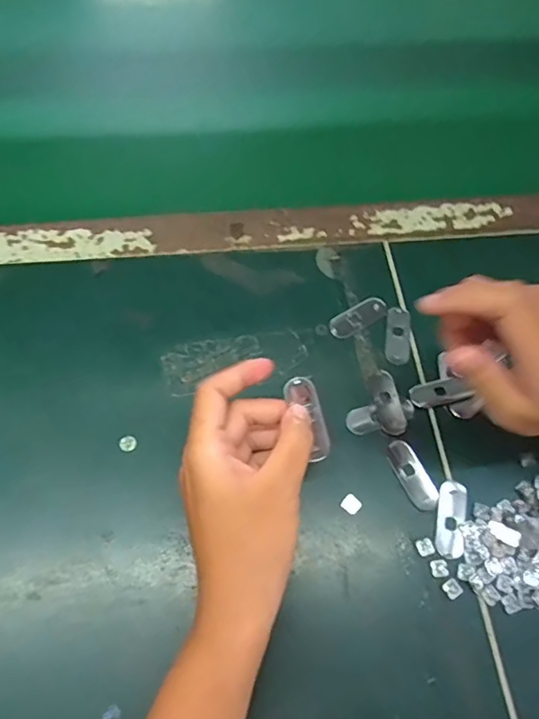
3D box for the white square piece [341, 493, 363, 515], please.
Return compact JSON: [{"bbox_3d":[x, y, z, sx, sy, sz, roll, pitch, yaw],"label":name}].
[{"bbox_3d":[0.055,0.096,0.348,0.012,0.004,0.012,36,67,14],"label":"white square piece"}]

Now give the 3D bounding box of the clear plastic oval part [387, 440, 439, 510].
[{"bbox_3d":[0.098,0.078,0.358,0.019,0.004,0.048,-23,67,-14],"label":"clear plastic oval part"}]

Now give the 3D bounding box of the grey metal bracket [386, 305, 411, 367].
[{"bbox_3d":[0.099,-0.019,0.403,0.018,0.004,0.051,8,63,0],"label":"grey metal bracket"}]

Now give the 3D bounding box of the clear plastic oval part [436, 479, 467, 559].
[{"bbox_3d":[0.120,0.104,0.346,0.018,0.004,0.050,12,63,3],"label":"clear plastic oval part"}]

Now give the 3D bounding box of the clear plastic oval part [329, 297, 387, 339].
[{"bbox_3d":[0.069,-0.033,0.408,0.049,0.006,0.020,-28,68,-16],"label":"clear plastic oval part"}]

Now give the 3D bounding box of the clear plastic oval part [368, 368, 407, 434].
[{"bbox_3d":[0.084,0.030,0.376,0.019,0.009,0.050,-6,64,-6],"label":"clear plastic oval part"}]

